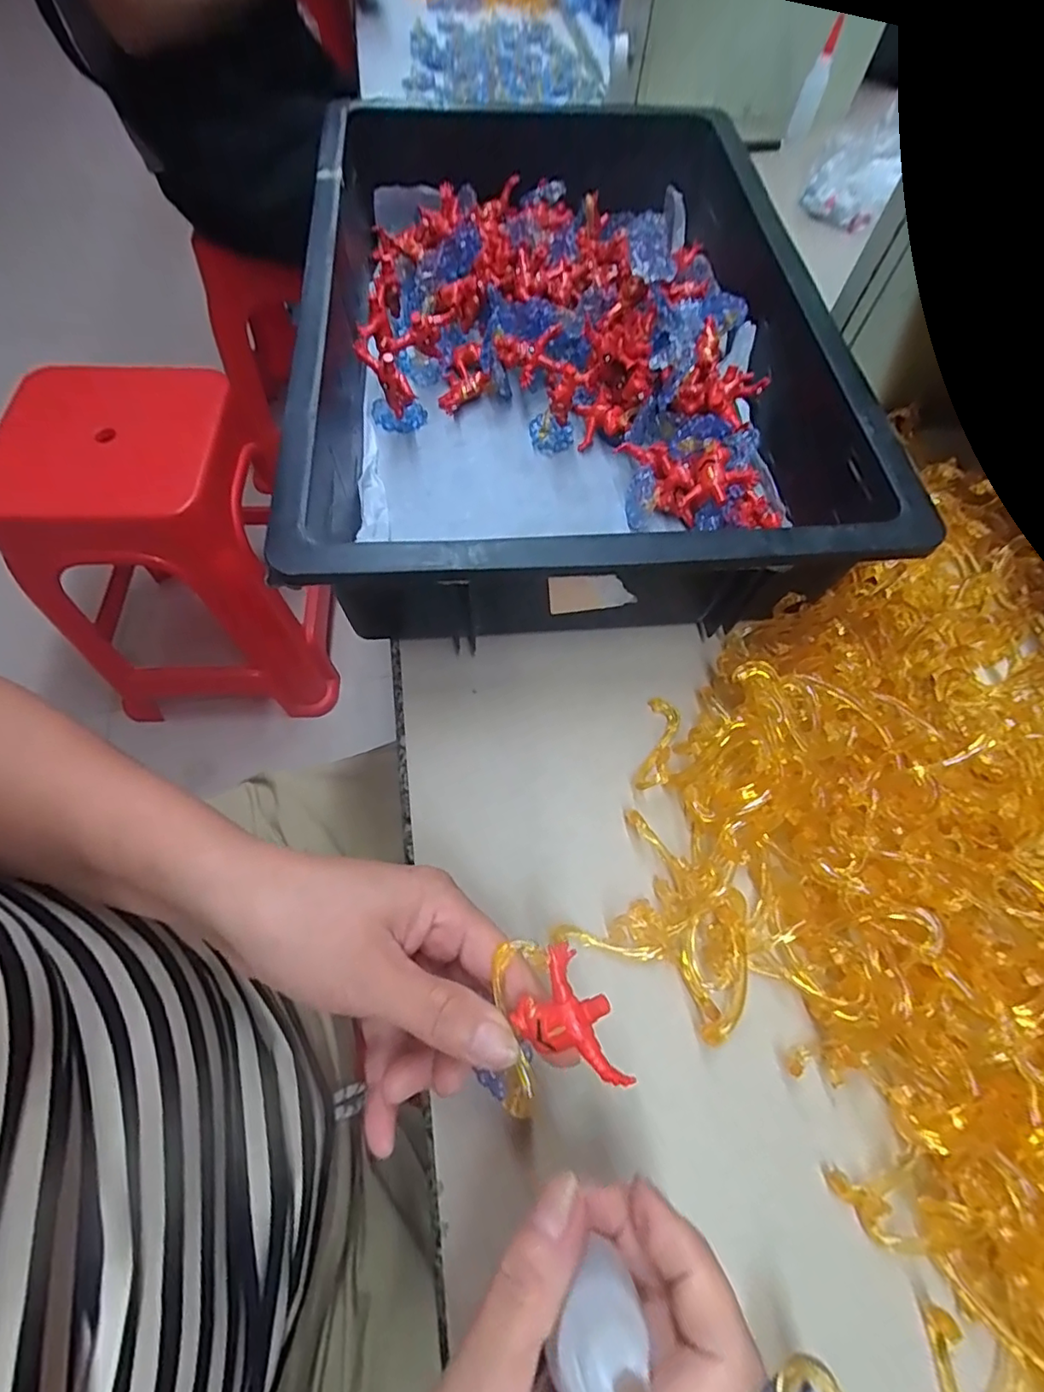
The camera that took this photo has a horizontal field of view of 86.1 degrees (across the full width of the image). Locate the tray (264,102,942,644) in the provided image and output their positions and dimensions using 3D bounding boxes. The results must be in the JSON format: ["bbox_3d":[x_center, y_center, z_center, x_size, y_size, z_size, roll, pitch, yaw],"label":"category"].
[{"bbox_3d":[0.023,-0.245,0.388,0.303,0.095,0.461,-3,64,-5],"label":"tray"}]

